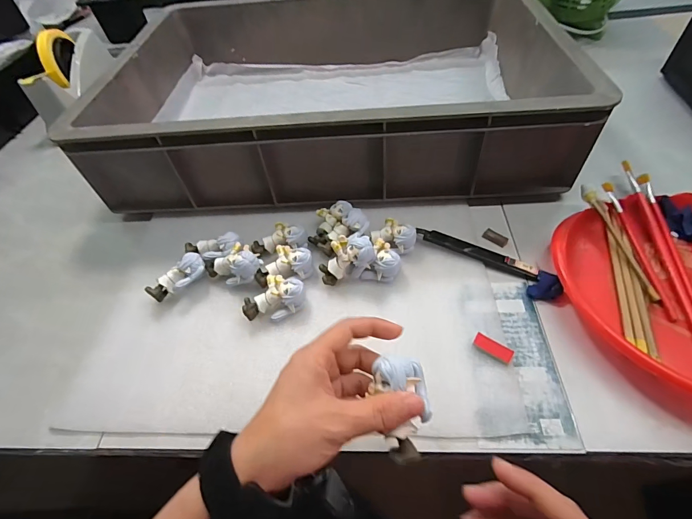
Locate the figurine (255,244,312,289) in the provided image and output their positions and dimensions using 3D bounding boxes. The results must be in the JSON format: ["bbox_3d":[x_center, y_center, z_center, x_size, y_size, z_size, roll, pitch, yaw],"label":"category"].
[{"bbox_3d":[-0.068,0.006,0.391,0.060,0.026,0.039,-17,53,-7],"label":"figurine"}]

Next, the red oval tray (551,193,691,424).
[{"bbox_3d":[0.326,0.032,0.330,0.230,0.040,0.235,-8,53,-1],"label":"red oval tray"}]

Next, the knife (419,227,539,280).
[{"bbox_3d":[0.141,-0.008,0.391,0.128,0.014,0.015,22,58,20],"label":"knife"}]

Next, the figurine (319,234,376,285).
[{"bbox_3d":[0.001,0.000,0.377,0.057,0.047,0.030,-13,53,-5],"label":"figurine"}]

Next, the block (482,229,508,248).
[{"bbox_3d":[0.171,-0.026,0.411,0.027,0.004,0.015,30,61,24],"label":"block"}]

